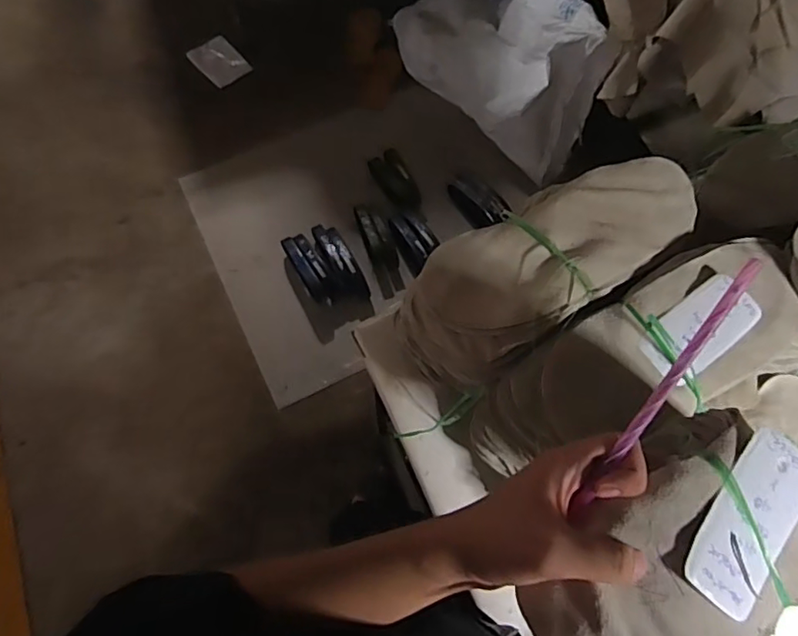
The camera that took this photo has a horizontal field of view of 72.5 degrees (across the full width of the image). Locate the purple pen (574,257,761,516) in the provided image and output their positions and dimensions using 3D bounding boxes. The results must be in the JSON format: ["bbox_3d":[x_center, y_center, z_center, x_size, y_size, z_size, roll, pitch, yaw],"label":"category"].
[{"bbox_3d":[0.149,0.040,0.305,0.010,0.012,0.163,33,104,12],"label":"purple pen"}]

